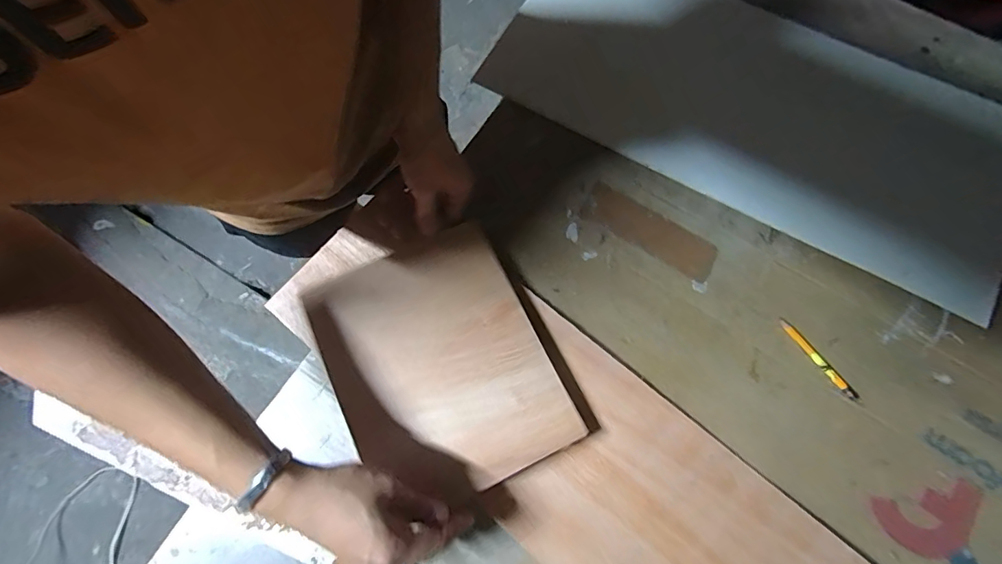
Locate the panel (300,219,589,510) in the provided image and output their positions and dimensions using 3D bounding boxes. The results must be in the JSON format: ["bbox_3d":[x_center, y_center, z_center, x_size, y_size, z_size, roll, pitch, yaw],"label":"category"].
[{"bbox_3d":[-0.063,0.079,0.475,0.198,0.013,0.247,-26,76,-7],"label":"panel"}]

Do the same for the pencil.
[{"bbox_3d":[0.334,0.081,0.506,0.010,0.005,0.105,-36,77,-10],"label":"pencil"}]

